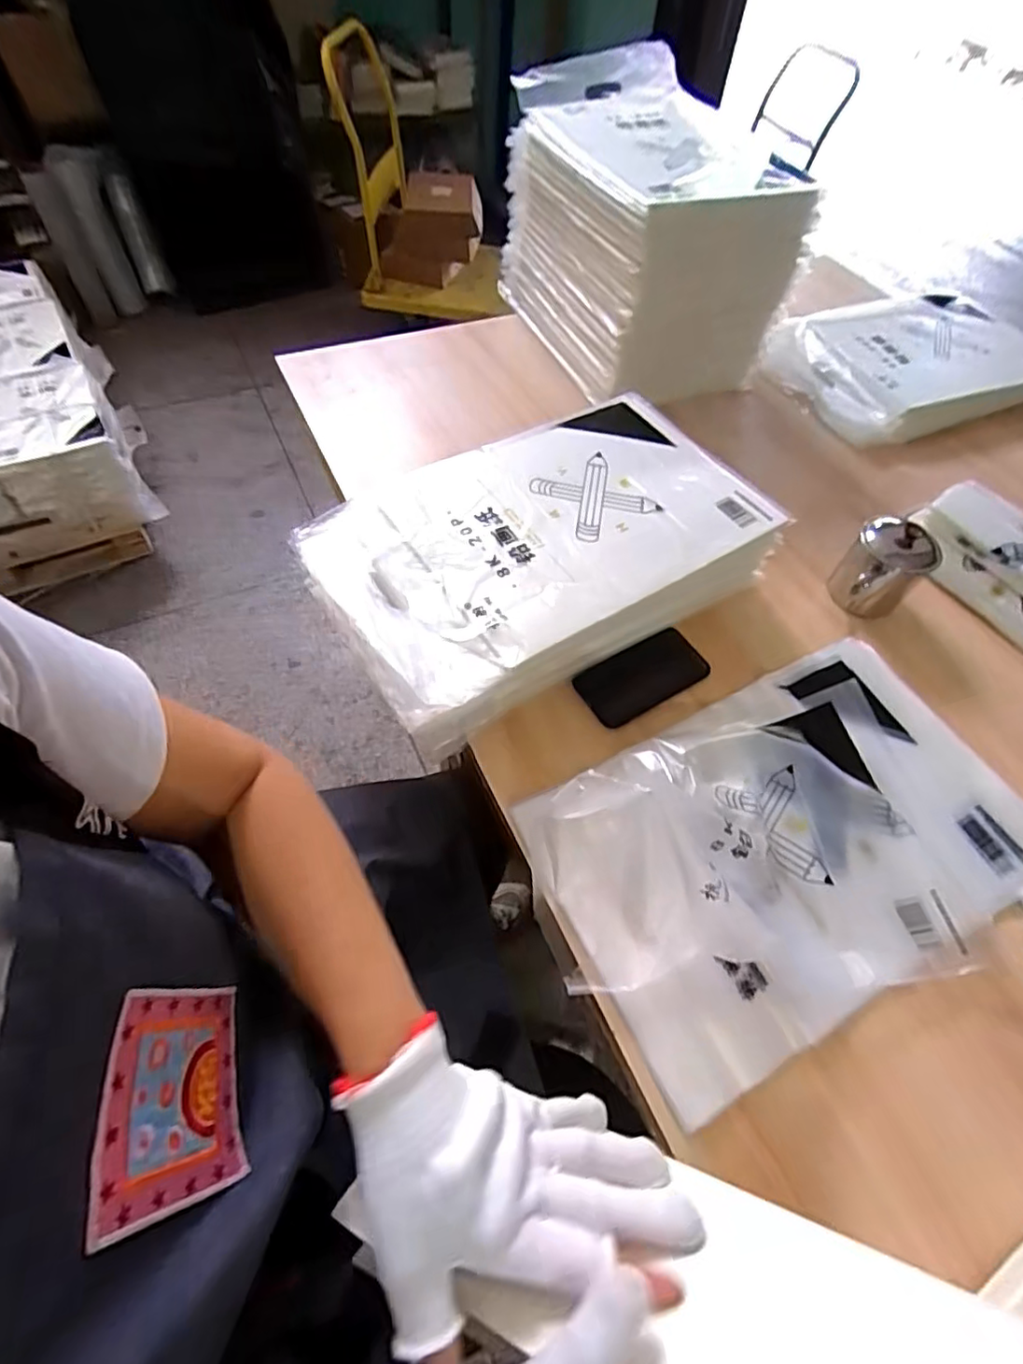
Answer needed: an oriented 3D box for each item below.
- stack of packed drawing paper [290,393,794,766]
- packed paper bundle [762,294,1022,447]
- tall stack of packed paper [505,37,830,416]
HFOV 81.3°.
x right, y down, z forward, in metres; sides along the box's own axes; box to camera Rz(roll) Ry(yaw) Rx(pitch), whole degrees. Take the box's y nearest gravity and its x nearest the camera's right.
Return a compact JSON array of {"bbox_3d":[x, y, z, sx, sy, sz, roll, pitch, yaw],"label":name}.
[{"bbox_3d":[0.036,-0.155,0.678,0.479,0.094,0.289,-28,64,-20],"label":"stack of packed drawing paper"},{"bbox_3d":[0.699,-0.566,1.055,0.496,0.059,0.313,-24,63,-18],"label":"packed paper bundle"},{"bbox_3d":[0.194,-0.732,0.995,0.301,0.280,0.497,-15,60,-13],"label":"tall stack of packed paper"}]

